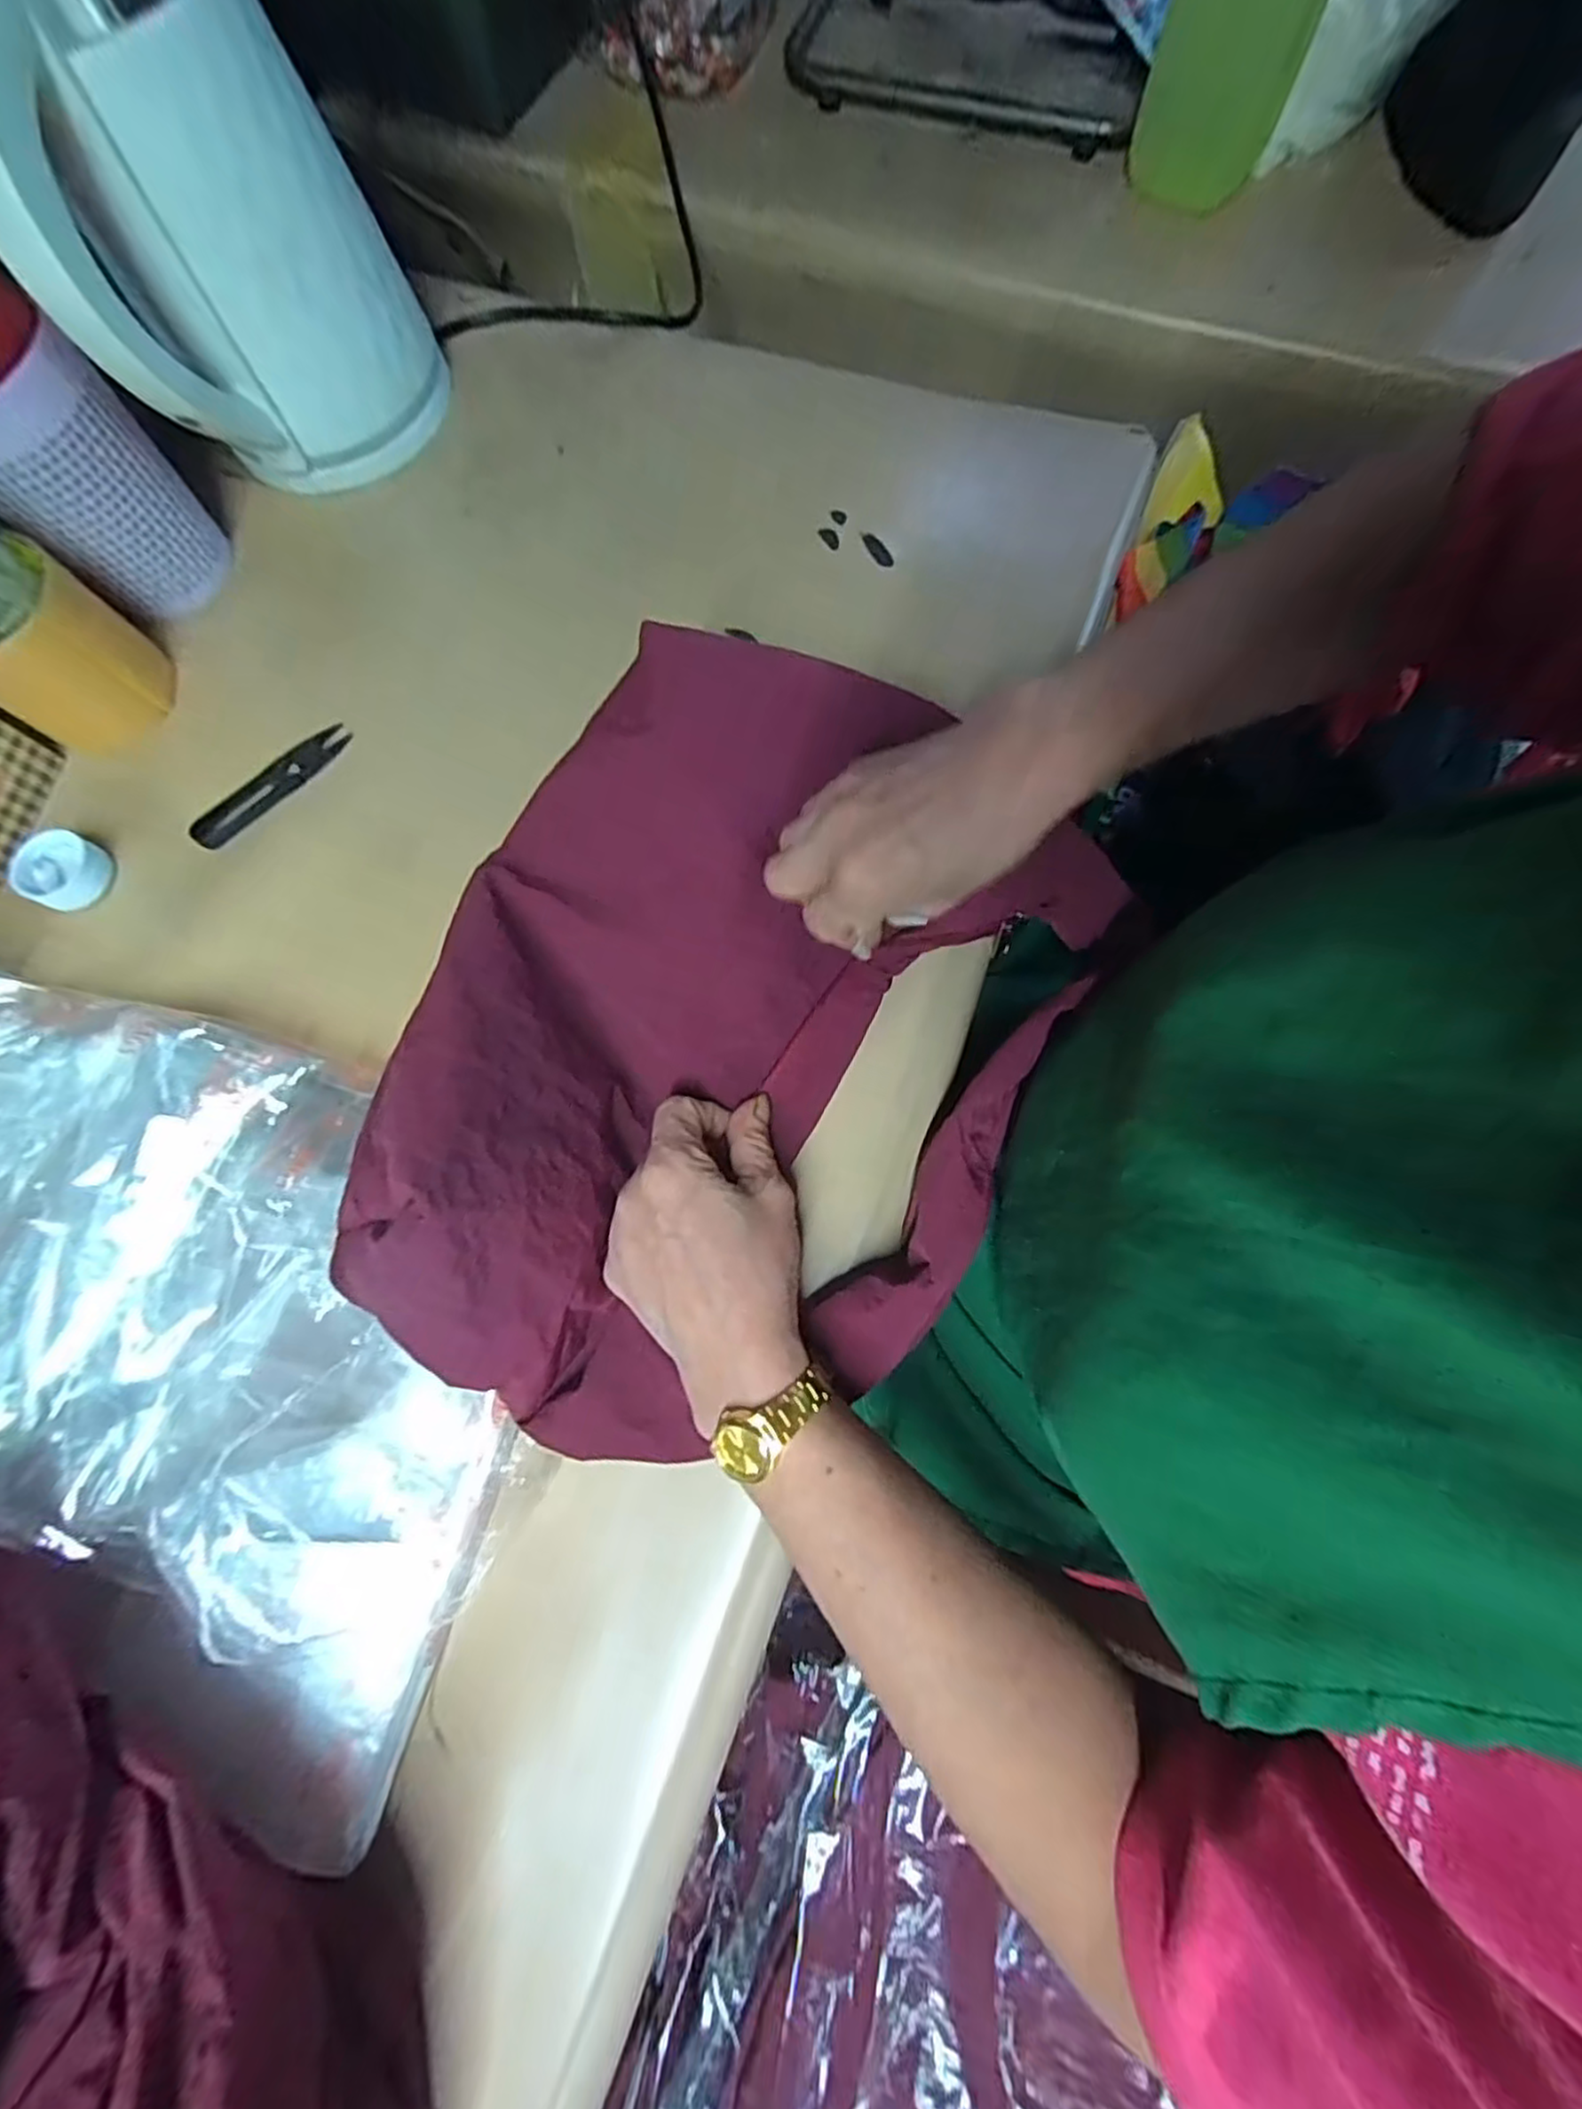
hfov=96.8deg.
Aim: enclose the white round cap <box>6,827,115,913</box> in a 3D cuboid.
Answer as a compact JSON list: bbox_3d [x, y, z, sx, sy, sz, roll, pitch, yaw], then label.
[{"bbox_3d":[-0.408,-0.103,0.392,0.045,0.013,0.043,0,77,1],"label":"white round cap"}]

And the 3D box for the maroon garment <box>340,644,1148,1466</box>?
[{"bbox_3d":[-0.012,-0.007,0.307,0.286,0.112,0.356,10,78,4],"label":"maroon garment"}]

